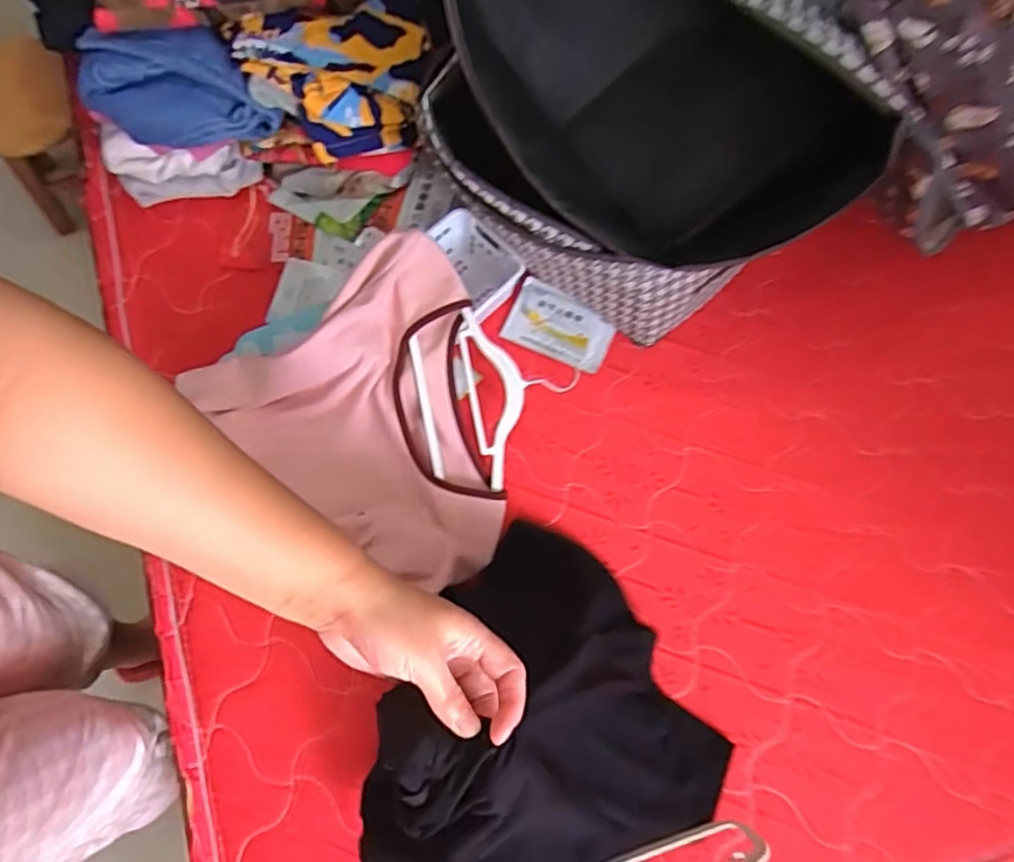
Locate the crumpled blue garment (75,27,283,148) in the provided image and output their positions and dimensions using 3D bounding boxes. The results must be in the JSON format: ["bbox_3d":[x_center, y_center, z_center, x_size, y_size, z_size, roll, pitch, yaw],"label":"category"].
[{"bbox_3d":[-0.411,-0.428,0.859,0.226,0.090,0.125,-10,73,-3],"label":"crumpled blue garment"}]

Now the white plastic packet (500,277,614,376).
[{"bbox_3d":[0.068,-0.134,0.906,0.136,0.011,0.083,27,83,6],"label":"white plastic packet"}]

